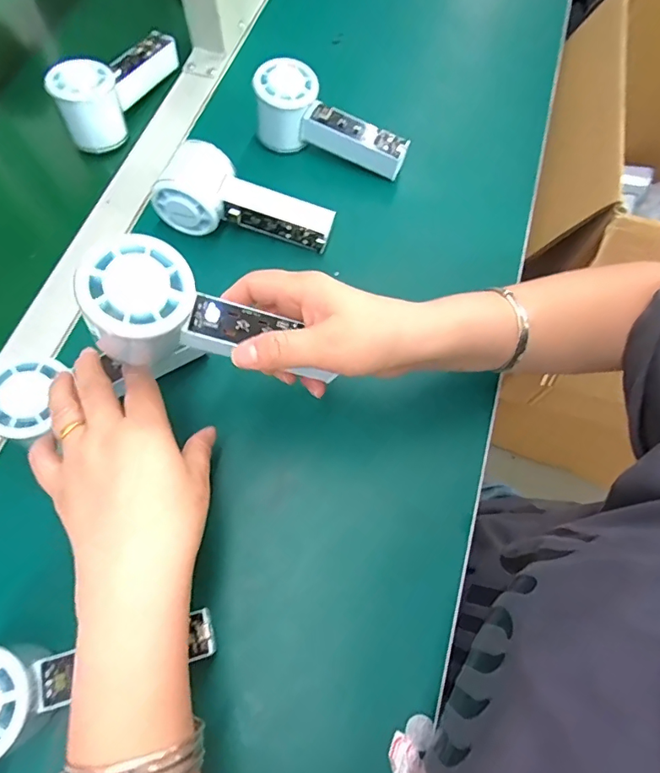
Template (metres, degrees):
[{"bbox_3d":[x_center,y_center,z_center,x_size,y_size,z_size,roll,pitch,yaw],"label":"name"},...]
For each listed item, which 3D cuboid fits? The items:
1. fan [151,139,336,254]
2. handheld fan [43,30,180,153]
[{"bbox_3d":[-0.073,-0.153,0.423,0.145,0.054,0.065,24,69,7],"label":"fan"},{"bbox_3d":[-0.206,-0.304,0.474,0.055,0.062,0.146,23,68,7],"label":"handheld fan"}]

